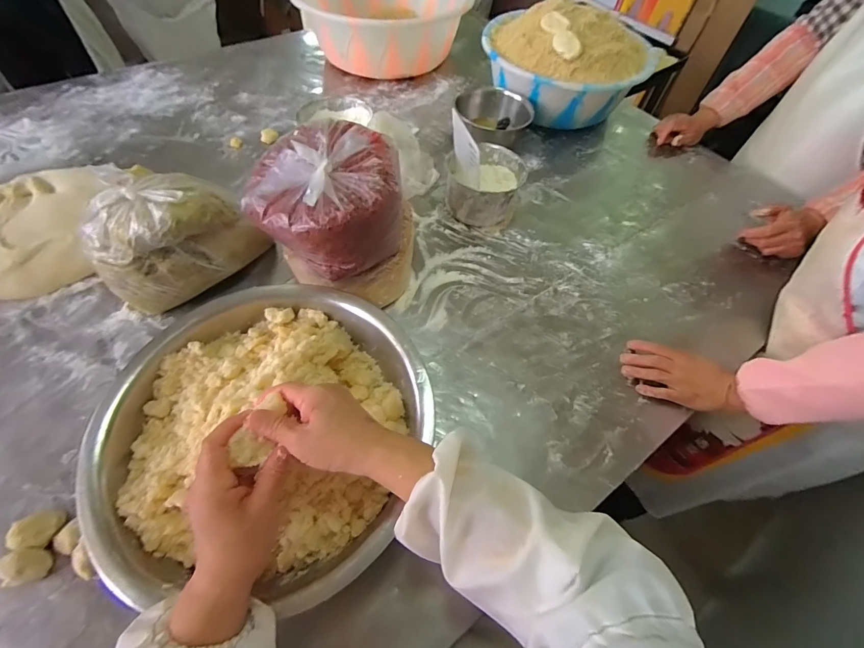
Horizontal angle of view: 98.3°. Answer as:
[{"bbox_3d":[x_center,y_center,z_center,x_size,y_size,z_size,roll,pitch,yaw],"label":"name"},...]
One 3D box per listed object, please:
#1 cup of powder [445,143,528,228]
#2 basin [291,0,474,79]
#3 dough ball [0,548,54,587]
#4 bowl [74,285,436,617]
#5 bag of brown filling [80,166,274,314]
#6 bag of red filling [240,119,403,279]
[{"bbox_3d":[0.102,-0.271,0.741,0.146,0.090,0.139,2,58,-3],"label":"cup of powder"},{"bbox_3d":[-0.158,-0.879,1.060,0.432,0.156,0.450,2,58,-3],"label":"basin"},{"bbox_3d":[-0.443,0.264,0.404,0.040,0.030,0.031,-12,60,-11],"label":"dough ball"},{"bbox_3d":[-0.187,0.132,0.460,0.363,0.106,0.361,2,58,-3],"label":"bowl"},{"bbox_3d":[-0.401,-0.136,0.578,0.138,0.169,0.205,27,60,12],"label":"bag of brown filling"},{"bbox_3d":[-0.137,-0.181,0.549,0.182,0.128,0.199,25,60,11],"label":"bag of red filling"}]

